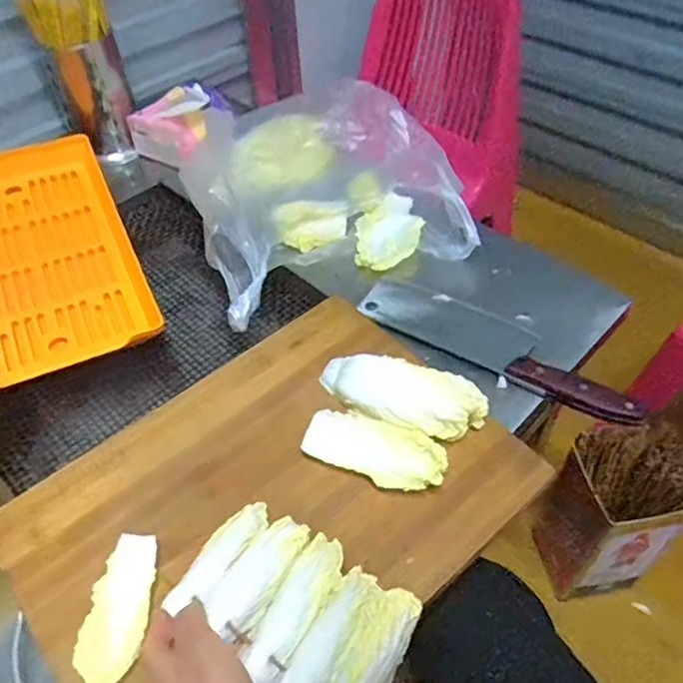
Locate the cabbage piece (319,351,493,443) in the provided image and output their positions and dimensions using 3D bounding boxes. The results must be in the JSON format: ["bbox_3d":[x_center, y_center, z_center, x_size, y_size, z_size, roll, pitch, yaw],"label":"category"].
[{"bbox_3d":[0.050,0.046,0.524,0.145,0.039,0.053,18,53,17],"label":"cabbage piece"}]

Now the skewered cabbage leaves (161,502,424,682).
[{"bbox_3d":[-0.035,0.178,0.407,0.155,0.031,0.106,27,56,23],"label":"skewered cabbage leaves"}]

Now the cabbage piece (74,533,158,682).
[{"bbox_3d":[-0.157,0.189,0.430,0.046,0.011,0.100,0,50,2],"label":"cabbage piece"}]

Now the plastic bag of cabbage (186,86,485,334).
[{"bbox_3d":[-0.032,-0.208,0.729,0.295,0.101,0.401,-17,52,-11],"label":"plastic bag of cabbage"}]

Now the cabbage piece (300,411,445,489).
[{"bbox_3d":[0.028,0.092,0.504,0.114,0.023,0.055,21,54,18],"label":"cabbage piece"}]

